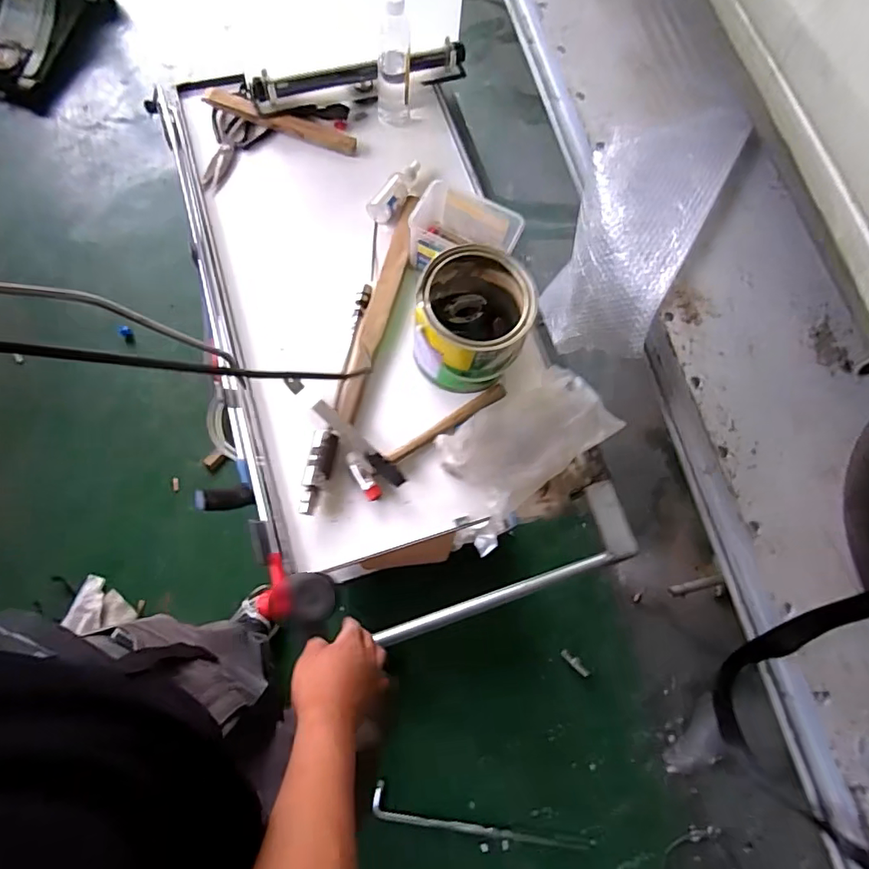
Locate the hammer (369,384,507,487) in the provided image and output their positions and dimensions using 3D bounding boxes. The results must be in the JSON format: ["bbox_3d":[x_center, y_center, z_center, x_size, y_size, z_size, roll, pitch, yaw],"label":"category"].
[{"bbox_3d":[0.017,0.001,0.759,0.227,0.024,0.055,-30,78,-10],"label":"hammer"}]

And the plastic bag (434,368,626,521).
[{"bbox_3d":[0.141,0.010,0.742,0.246,0.049,0.158,-33,78,-11],"label":"plastic bag"}]

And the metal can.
[{"bbox_3d":[0.050,-0.165,0.744,0.159,0.141,0.171,1,74,-3],"label":"metal can"}]

